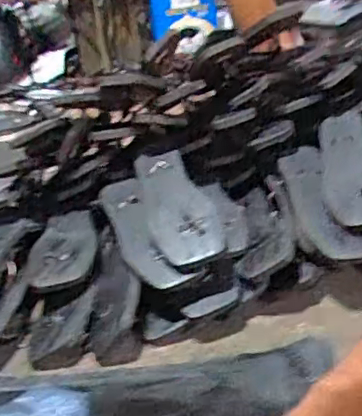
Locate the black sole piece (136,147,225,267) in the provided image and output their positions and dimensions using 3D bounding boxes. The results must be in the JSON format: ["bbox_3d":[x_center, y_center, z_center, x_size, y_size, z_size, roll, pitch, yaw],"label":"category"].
[{"bbox_3d":[0.002,-0.004,0.845,0.104,0.031,0.224,-12,44,-5],"label":"black sole piece"}]

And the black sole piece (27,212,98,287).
[{"bbox_3d":[-0.175,0.065,0.889,0.095,0.037,0.171,-8,26,0],"label":"black sole piece"}]

